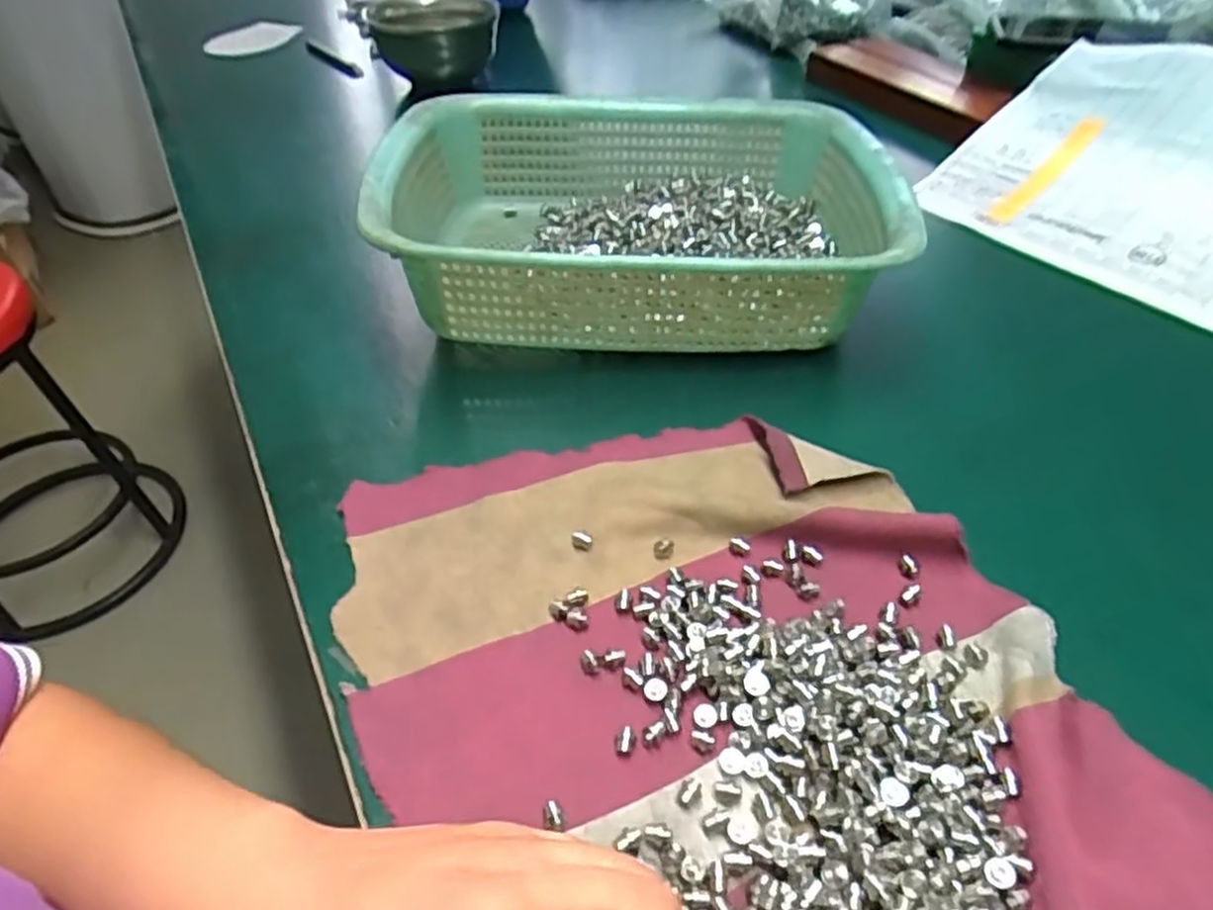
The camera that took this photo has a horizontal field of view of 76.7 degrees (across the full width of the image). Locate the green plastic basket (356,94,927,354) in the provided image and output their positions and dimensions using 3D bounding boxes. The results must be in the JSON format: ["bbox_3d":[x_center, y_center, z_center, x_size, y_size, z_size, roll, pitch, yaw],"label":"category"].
[{"bbox_3d":[0.018,-0.140,0.477,0.301,0.091,0.213,2,45,6],"label":"green plastic basket"}]

